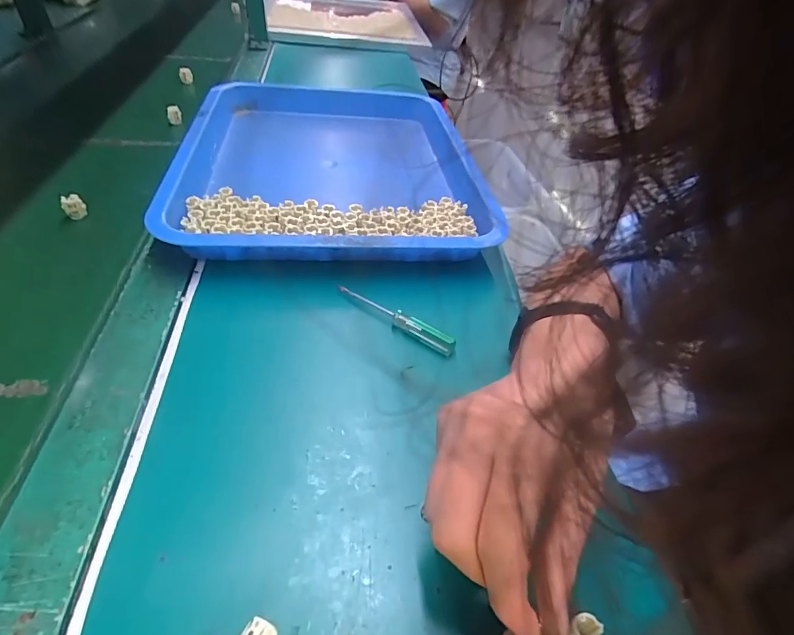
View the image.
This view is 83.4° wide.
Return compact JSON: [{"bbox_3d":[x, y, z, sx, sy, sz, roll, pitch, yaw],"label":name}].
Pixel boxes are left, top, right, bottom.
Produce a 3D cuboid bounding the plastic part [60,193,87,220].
[{"bbox_3d":[-0.334,-0.115,0.462,0.020,0.026,0.007,-8,45,-14],"label":"plastic part"}]

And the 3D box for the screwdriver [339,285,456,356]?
[{"bbox_3d":[-0.003,0.001,0.378,0.114,0.017,0.010,28,48,22],"label":"screwdriver"}]

